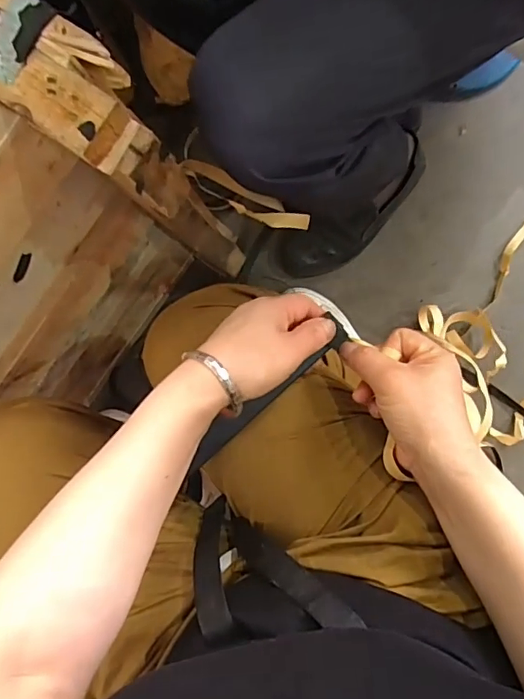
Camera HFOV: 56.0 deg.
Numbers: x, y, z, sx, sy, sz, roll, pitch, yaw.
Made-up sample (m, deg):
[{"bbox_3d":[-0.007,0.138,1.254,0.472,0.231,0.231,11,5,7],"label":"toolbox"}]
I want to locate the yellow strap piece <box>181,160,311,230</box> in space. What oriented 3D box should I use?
[{"bbox_3d":[-0.014,-0.143,0.470,0.140,0.022,0.023,18,89,-34],"label":"yellow strap piece"}]

